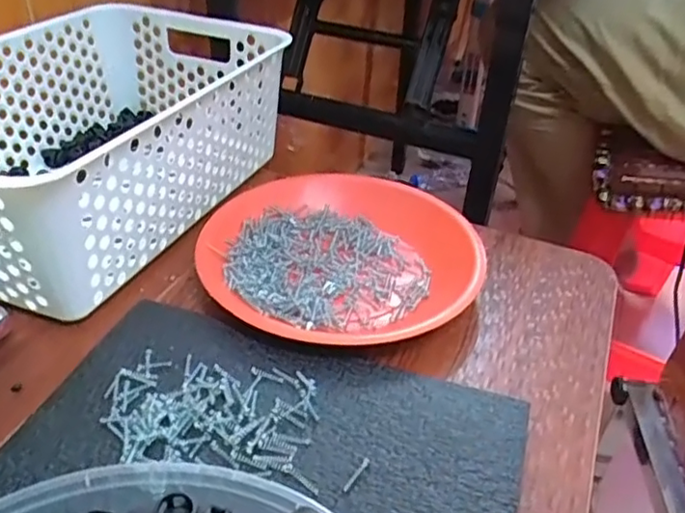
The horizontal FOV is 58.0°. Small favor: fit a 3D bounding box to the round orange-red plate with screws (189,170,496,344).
[{"bbox_3d":[-0.001,-0.002,0.433,0.187,0.028,0.172,3,37,-3],"label":"round orange-red plate with screws"}]

